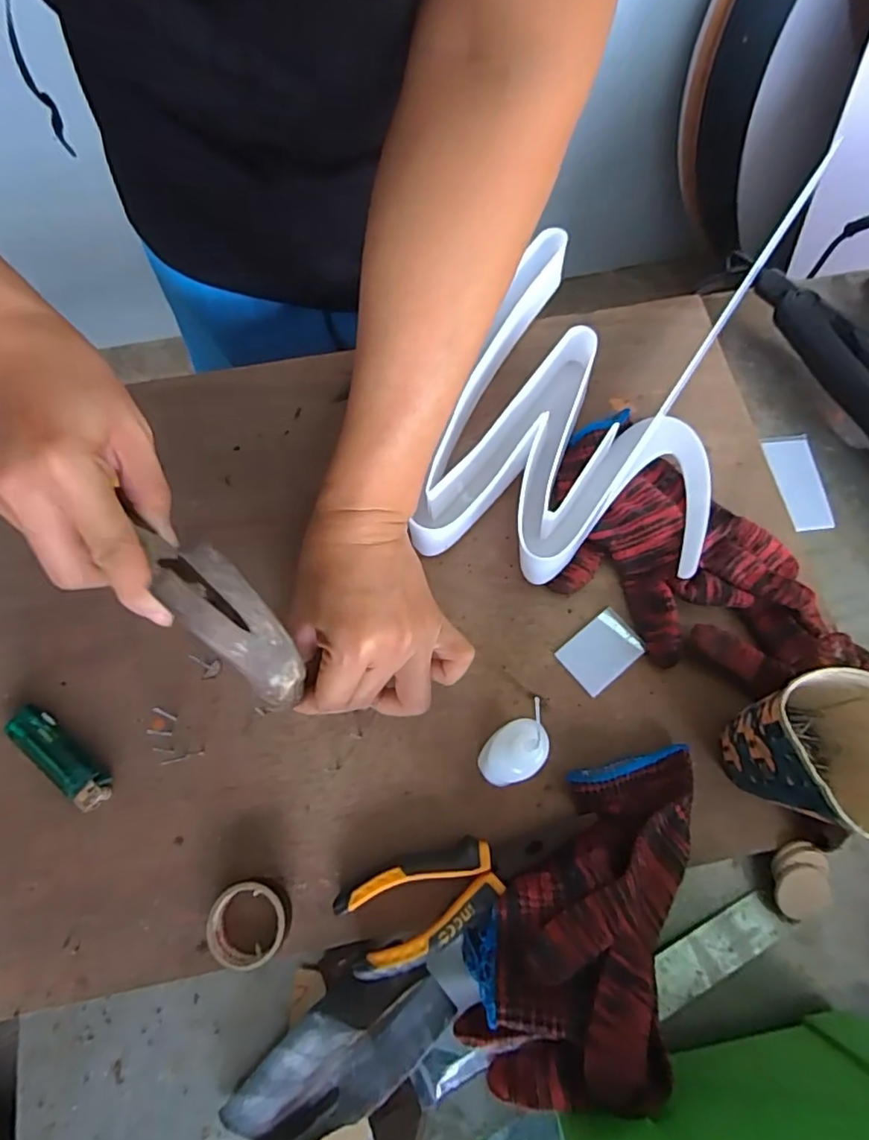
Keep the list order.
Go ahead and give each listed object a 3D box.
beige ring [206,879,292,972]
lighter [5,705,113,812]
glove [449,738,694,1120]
[{"bbox_3d":[-0.107,0.205,0.338,0.044,0.020,0.043,1,72,-2],"label":"beige ring"},{"bbox_3d":[-0.240,0.119,0.372,0.083,0.011,0.024,38,75,10],"label":"lighter"},{"bbox_3d":[0.087,0.190,0.330,0.100,0.058,0.204,23,73,6],"label":"glove"}]

